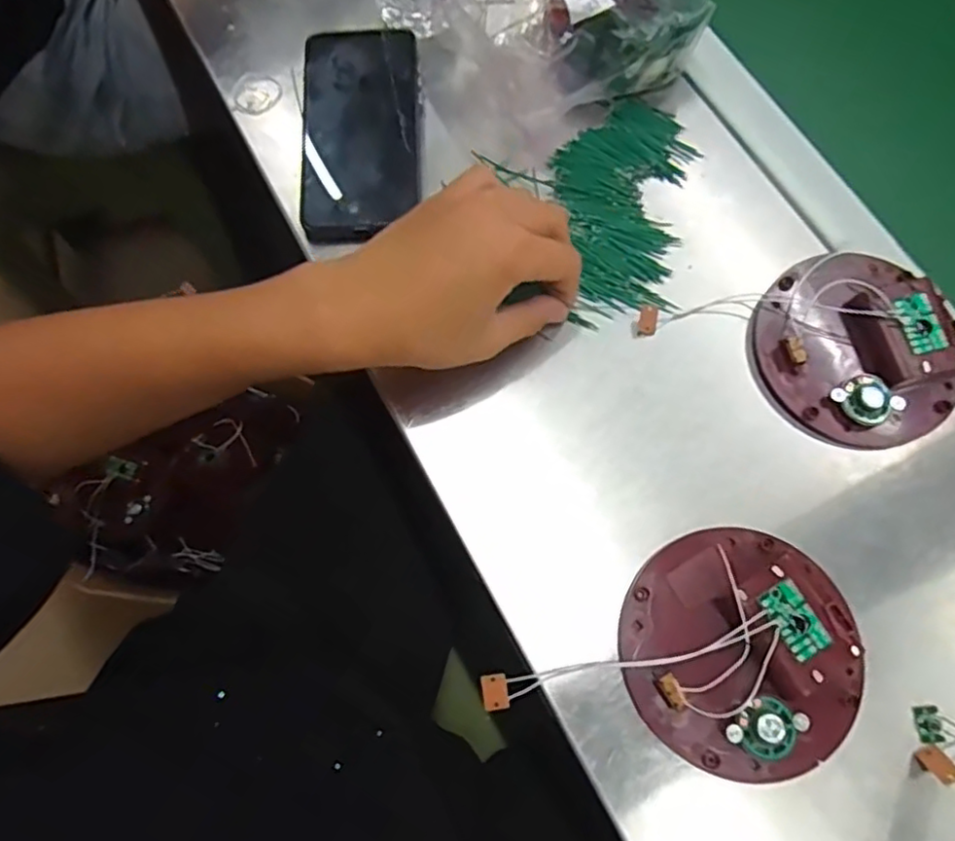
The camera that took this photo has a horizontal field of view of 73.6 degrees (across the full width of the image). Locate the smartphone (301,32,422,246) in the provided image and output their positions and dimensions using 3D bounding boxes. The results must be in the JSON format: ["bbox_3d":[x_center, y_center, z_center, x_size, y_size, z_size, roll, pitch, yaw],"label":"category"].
[{"bbox_3d":[-0.079,-0.205,0.438,0.076,0.011,0.179,-3,72,-1],"label":"smartphone"}]

